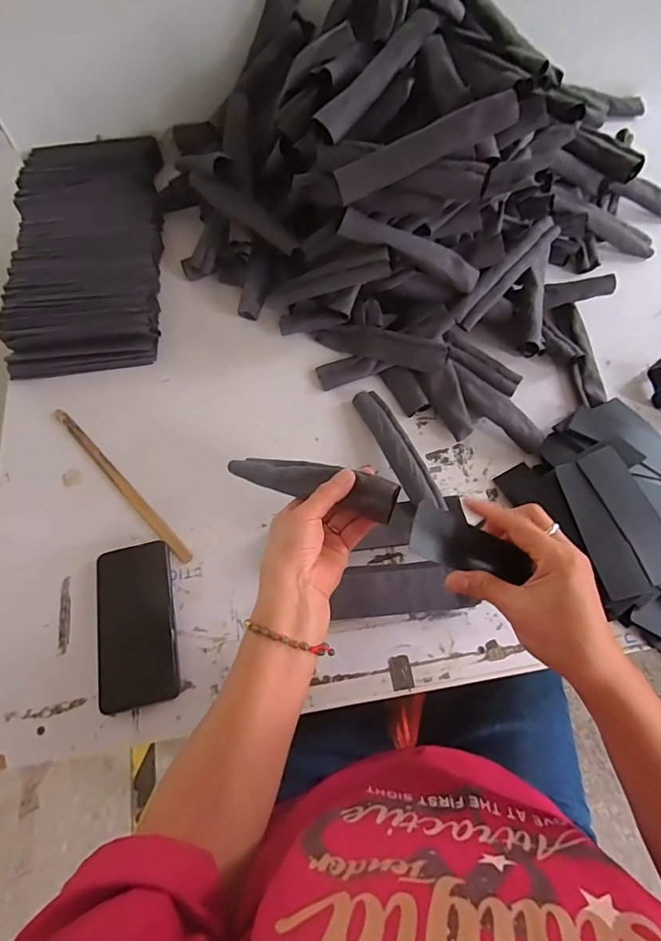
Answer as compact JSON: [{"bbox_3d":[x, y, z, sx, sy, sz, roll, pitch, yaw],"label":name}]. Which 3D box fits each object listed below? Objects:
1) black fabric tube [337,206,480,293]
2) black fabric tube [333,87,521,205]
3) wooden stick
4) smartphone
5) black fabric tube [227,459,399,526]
[{"bbox_3d":[0.099,-0.262,0.571,0.184,0.030,0.022,16,65,-19],"label":"black fabric tube"},{"bbox_3d":[0.094,-0.328,0.486,0.183,0.036,0.022,-17,66,17],"label":"black fabric tube"},{"bbox_3d":[-0.254,0.014,0.576,0.014,0.007,0.265,-42,72,-16],"label":"wooden stick"},{"bbox_3d":[-0.205,0.159,0.505,0.078,0.011,0.163,-12,67,-4],"label":"smartphone"},{"bbox_3d":[-0.023,0.009,0.452,0.185,0.025,0.034,12,65,31],"label":"black fabric tube"}]

